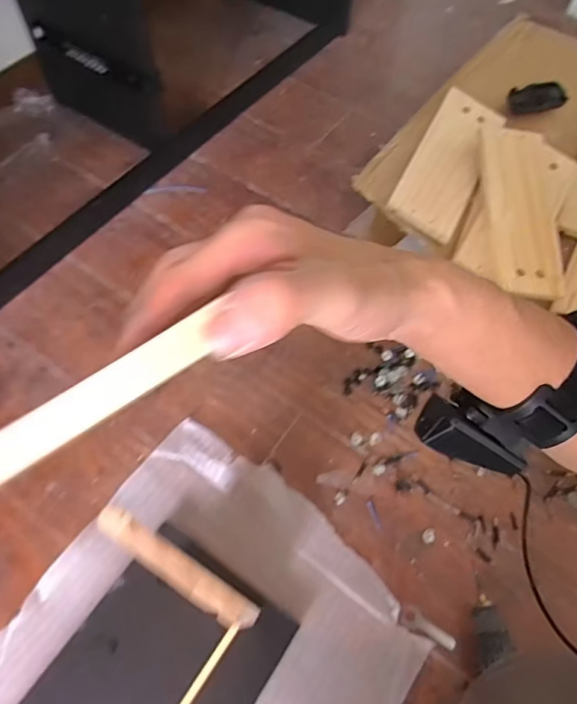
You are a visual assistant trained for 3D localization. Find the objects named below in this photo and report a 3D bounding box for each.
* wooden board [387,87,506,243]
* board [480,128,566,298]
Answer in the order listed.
[{"bbox_3d":[0.268,-0.317,0.815,0.107,0.023,0.287,30,73,-2],"label":"wooden board"},{"bbox_3d":[0.373,-0.228,0.790,0.114,0.021,0.286,3,73,-7],"label":"board"}]

